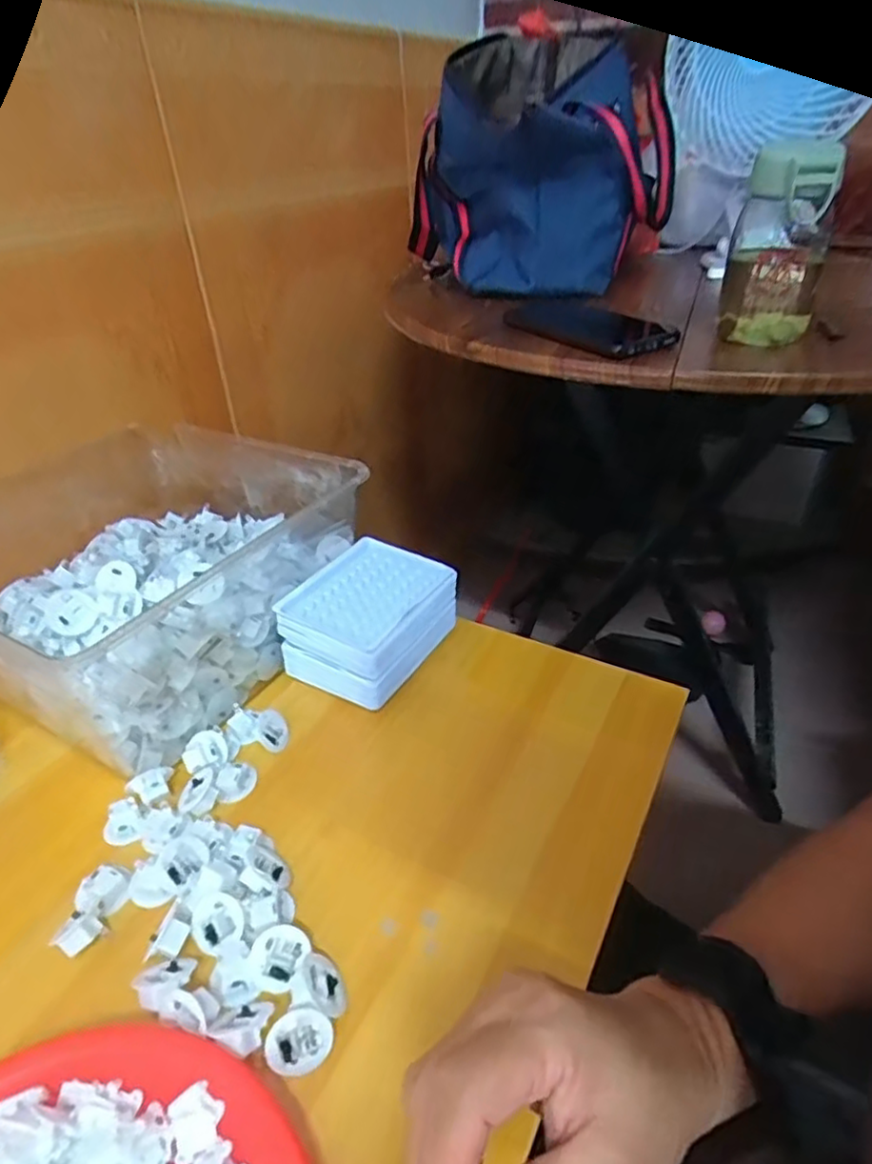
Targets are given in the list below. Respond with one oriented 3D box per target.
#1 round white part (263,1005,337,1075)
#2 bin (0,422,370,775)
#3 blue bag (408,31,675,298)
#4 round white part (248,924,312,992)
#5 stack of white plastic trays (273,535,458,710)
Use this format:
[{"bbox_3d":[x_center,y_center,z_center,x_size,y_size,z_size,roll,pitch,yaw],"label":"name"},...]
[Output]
[{"bbox_3d":[-0.068,0.230,0.322,0.032,0.010,0.029,-2,75,-28],"label":"round white part"},{"bbox_3d":[-0.269,-0.017,0.569,0.307,0.116,0.295,19,40,26],"label":"bin"},{"bbox_3d":[0.105,-0.413,0.655,0.234,0.208,0.149,20,41,28],"label":"blue bag"},{"bbox_3d":[-0.087,0.205,0.354,0.030,0.009,0.029,-1,36,1],"label":"round white part"},{"bbox_3d":[-0.056,0.032,0.559,0.112,0.071,0.130,17,40,24],"label":"stack of white plastic trays"}]

